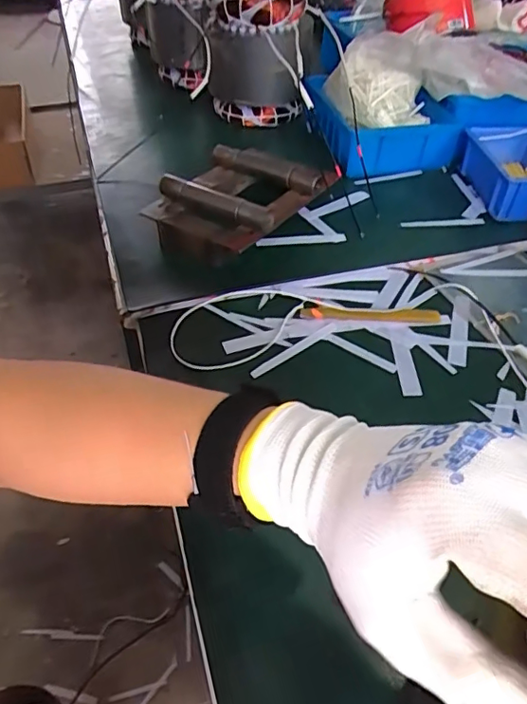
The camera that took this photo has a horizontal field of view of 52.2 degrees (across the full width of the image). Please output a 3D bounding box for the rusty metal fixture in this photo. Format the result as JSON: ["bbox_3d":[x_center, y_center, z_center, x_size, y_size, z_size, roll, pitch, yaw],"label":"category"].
[{"bbox_3d":[-0.023,-0.174,0.602,0.142,0.054,0.192,31,52,26],"label":"rusty metal fixture"}]

